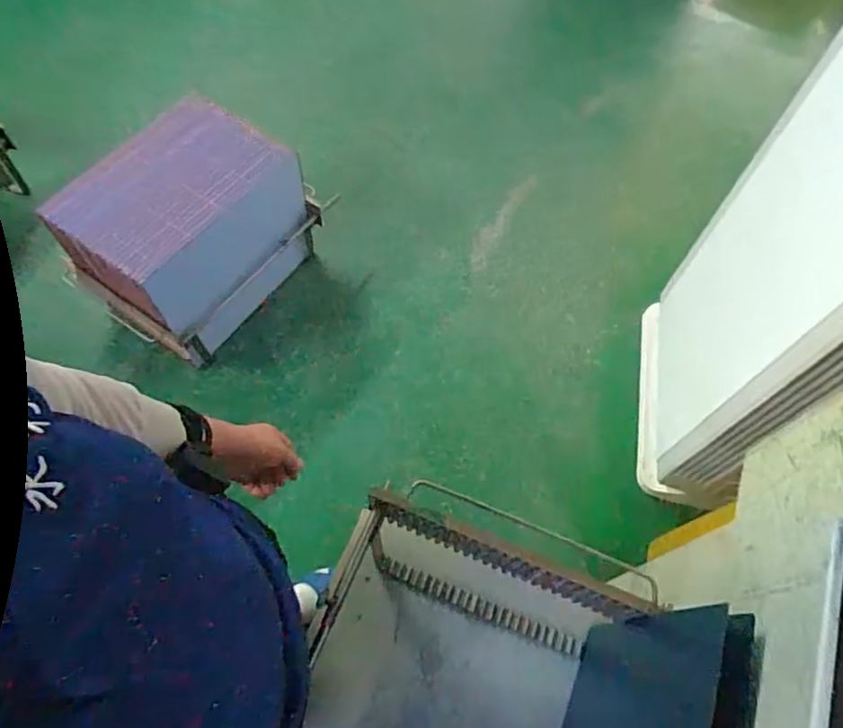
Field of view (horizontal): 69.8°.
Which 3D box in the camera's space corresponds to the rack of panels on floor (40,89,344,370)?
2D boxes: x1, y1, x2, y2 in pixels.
[{"bbox_3d":[-0.615,-0.366,1.641,0.418,0.419,0.585,32,66,13],"label":"rack of panels on floor"}]

